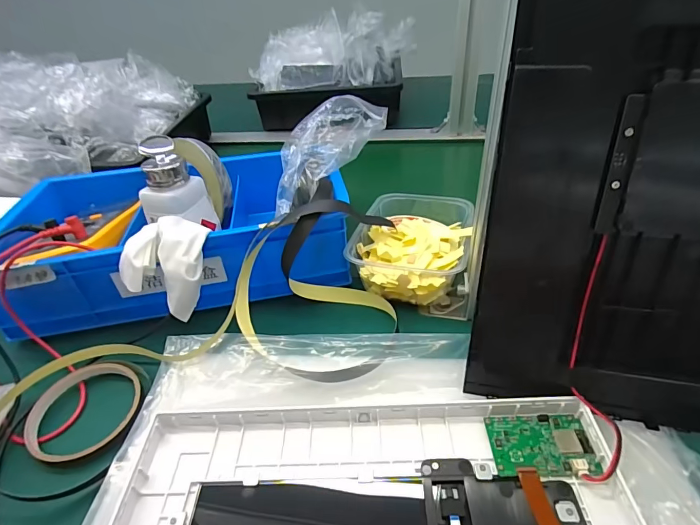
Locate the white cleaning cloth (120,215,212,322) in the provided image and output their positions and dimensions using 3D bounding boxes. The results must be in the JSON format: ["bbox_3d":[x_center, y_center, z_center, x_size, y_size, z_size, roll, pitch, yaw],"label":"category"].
[{"bbox_3d":[-0.159,0.007,0.364,0.068,0.080,0.066,8,41,15],"label":"white cleaning cloth"}]

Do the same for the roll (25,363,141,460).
[{"bbox_3d":[-0.214,0.118,0.327,0.089,0.012,0.082,-3,39,2],"label":"roll"}]

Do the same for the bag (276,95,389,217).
[{"bbox_3d":[-0.030,-0.123,0.443,0.080,0.033,0.167,18,59,25],"label":"bag"}]

